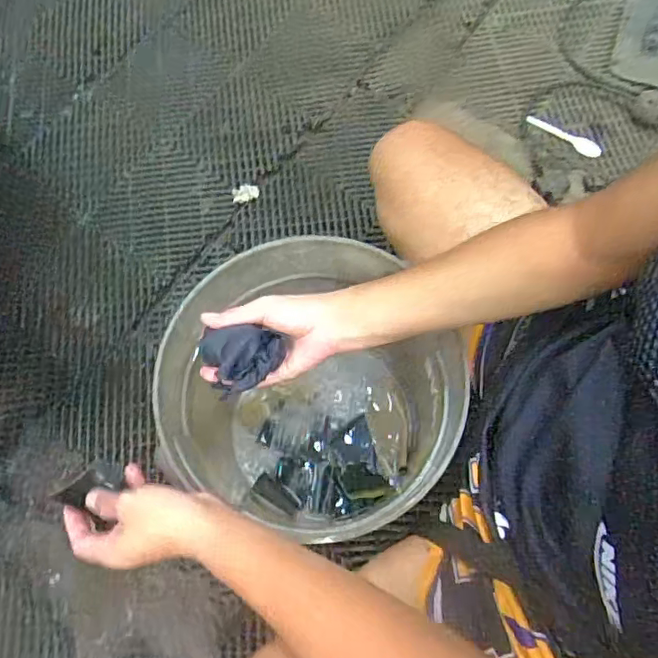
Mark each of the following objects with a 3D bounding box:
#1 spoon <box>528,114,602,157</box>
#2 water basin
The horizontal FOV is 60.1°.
[{"bbox_3d":[0.422,-0.349,1.020,0.141,0.011,0.028,38,73,13],"label":"spoon"},{"bbox_3d":[-0.025,0.087,0.716,0.302,0.306,0.277,-1,69,1],"label":"water basin"}]

